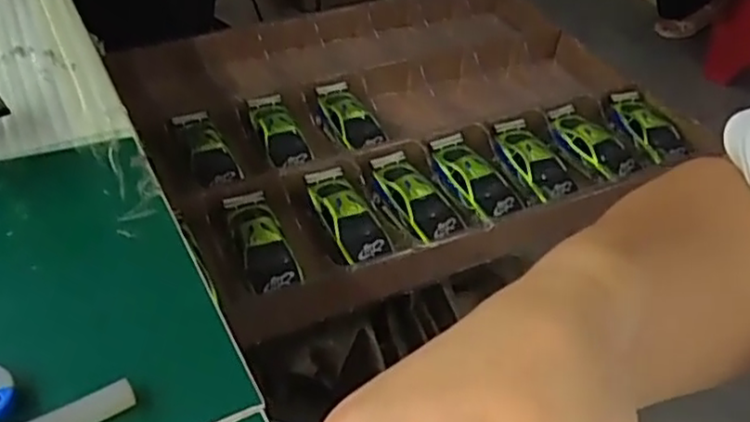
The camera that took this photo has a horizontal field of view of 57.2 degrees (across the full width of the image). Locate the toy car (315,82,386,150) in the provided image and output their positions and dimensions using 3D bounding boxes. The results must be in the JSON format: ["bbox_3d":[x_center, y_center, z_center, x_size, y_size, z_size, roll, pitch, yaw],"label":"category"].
[{"bbox_3d":[-0.030,-0.105,0.793,0.053,0.028,0.121,-14,45,-21],"label":"toy car"}]

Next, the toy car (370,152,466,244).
[{"bbox_3d":[0.040,-0.010,0.701,0.060,0.033,0.126,-15,46,-22],"label":"toy car"}]

